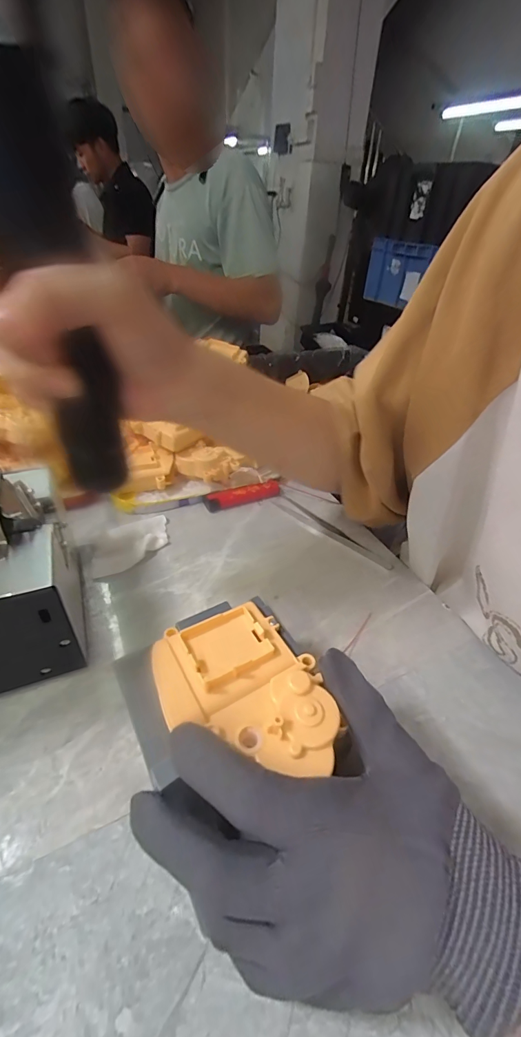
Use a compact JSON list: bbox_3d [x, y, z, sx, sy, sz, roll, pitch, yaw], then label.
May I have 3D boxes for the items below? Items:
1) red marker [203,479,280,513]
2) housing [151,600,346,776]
[{"bbox_3d":[-0.019,-0.025,0.403,0.078,0.014,0.019,-13,42,-21],"label":"red marker"},{"bbox_3d":[-0.008,0.080,0.188,0.070,0.013,0.091,-18,44,-26],"label":"housing"}]

